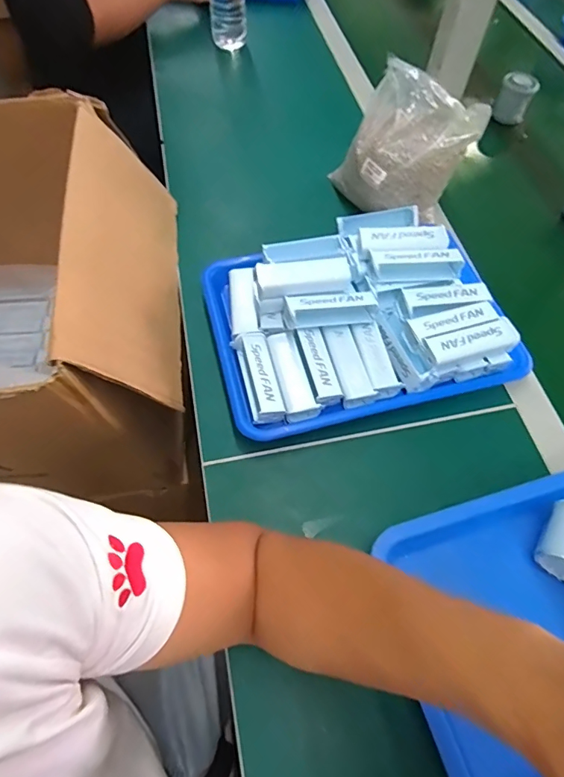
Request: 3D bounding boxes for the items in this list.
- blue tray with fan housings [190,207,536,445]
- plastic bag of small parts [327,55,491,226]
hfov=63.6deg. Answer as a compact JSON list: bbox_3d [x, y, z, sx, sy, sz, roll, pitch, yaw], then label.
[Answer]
[{"bbox_3d":[0.079,-0.089,0.518,0.312,0.081,0.251,-13,62,-10],"label":"blue tray with fan housings"},{"bbox_3d":[0.150,-0.308,0.586,0.118,0.140,0.153,-29,66,-18],"label":"plastic bag of small parts"}]

